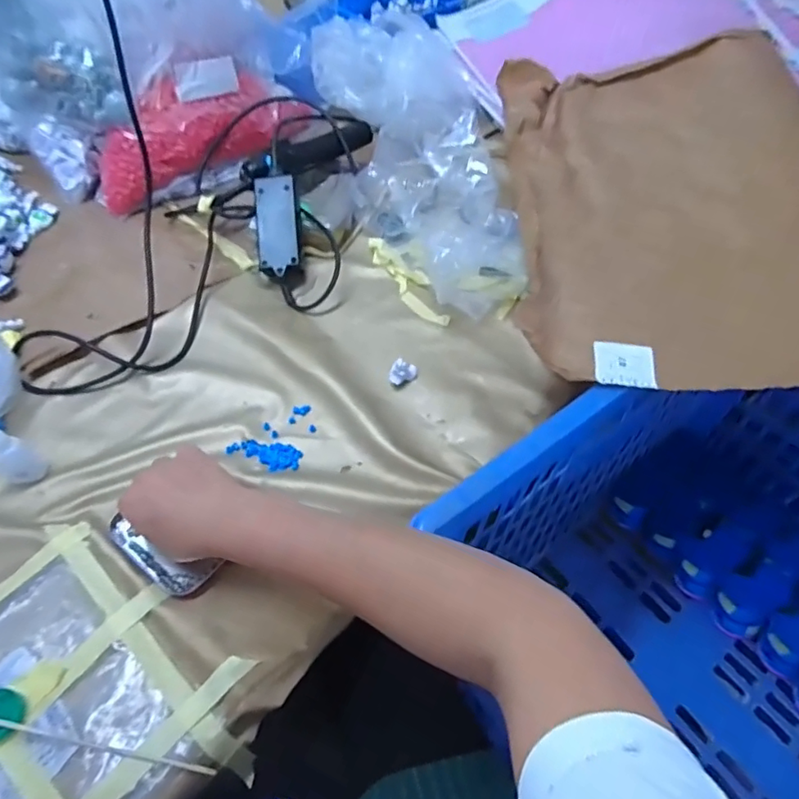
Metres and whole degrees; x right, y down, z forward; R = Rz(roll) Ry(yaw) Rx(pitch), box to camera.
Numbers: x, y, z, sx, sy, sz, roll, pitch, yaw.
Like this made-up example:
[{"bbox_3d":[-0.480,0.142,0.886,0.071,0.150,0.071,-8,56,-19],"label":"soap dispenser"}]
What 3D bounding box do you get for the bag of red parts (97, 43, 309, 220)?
[{"bbox_3d":[-0.278,-0.393,0.773,0.092,0.116,0.324,39,62,23],"label":"bag of red parts"}]

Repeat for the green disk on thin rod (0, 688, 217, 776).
[{"bbox_3d":[-0.216,0.236,0.388,0.171,0.023,0.031,8,55,4],"label":"green disk on thin rod"}]

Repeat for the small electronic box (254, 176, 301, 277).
[{"bbox_3d":[-0.148,-0.210,0.672,0.051,0.030,0.120,-2,86,-3],"label":"small electronic box"}]

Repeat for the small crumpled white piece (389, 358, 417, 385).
[{"bbox_3d":[0.004,-0.028,0.592,0.026,0.016,0.026,1,55,-1],"label":"small crumpled white piece"}]

